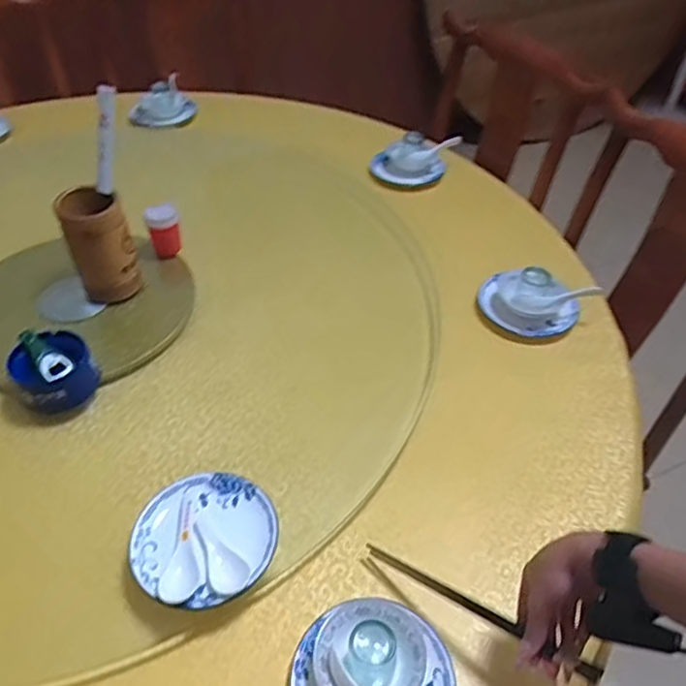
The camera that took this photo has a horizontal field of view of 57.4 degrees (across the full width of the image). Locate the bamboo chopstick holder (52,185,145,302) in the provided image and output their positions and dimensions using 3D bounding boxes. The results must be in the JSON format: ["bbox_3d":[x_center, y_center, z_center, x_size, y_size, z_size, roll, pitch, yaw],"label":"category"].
[{"bbox_3d":[-0.374,-0.145,0.975,0.093,0.170,0.074,-24,49,-23],"label":"bamboo chopstick holder"}]

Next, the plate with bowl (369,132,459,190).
[{"bbox_3d":[0.157,-0.417,1.365,0.171,0.072,0.173,1,45,-1],"label":"plate with bowl"}]

